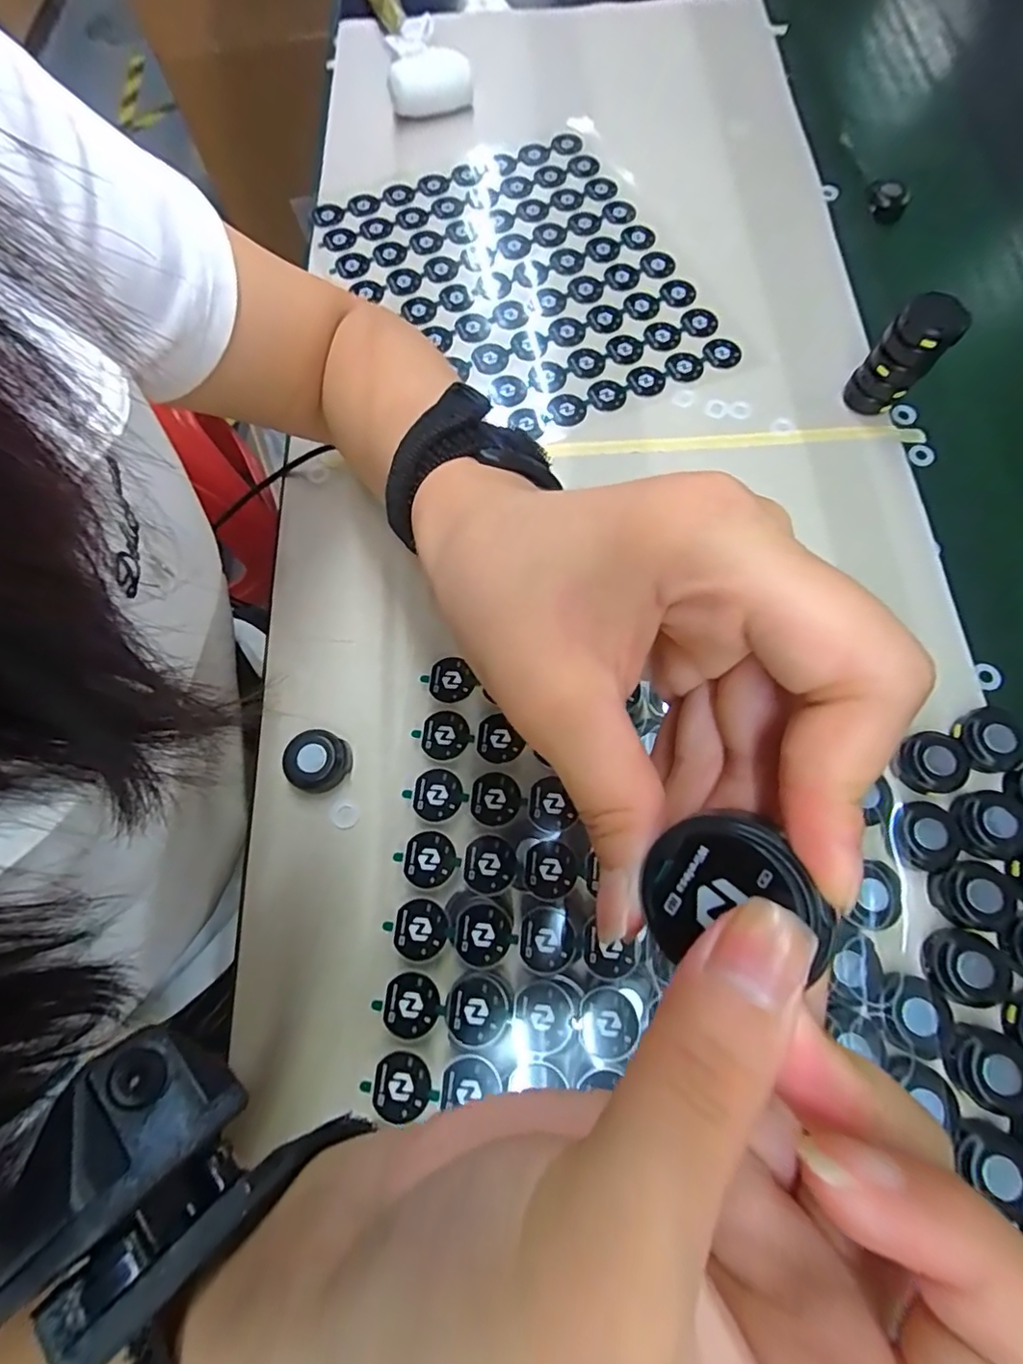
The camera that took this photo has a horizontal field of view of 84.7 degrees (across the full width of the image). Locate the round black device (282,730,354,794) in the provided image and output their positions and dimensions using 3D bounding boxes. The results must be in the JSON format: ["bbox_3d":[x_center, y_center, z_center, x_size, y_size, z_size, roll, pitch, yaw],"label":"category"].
[{"bbox_3d":[-0.094,0.039,0.274,0.028,0.013,0.029,0,71,1],"label":"round black device"}]

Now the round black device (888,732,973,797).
[{"bbox_3d":[0.201,0.039,0.266,0.031,0.009,0.033,0,71,1],"label":"round black device"}]

